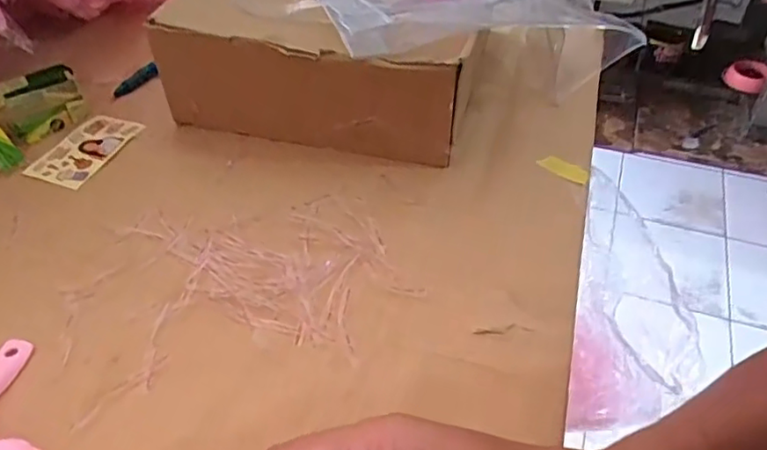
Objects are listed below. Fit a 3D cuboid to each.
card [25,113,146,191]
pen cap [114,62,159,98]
[{"bbox_3d":[-0.259,-0.067,0.519,0.061,0.004,0.090,14,49,15],"label":"card"},{"bbox_3d":[-0.238,-0.139,0.574,0.054,0.010,0.013,-25,42,18],"label":"pen cap"}]

